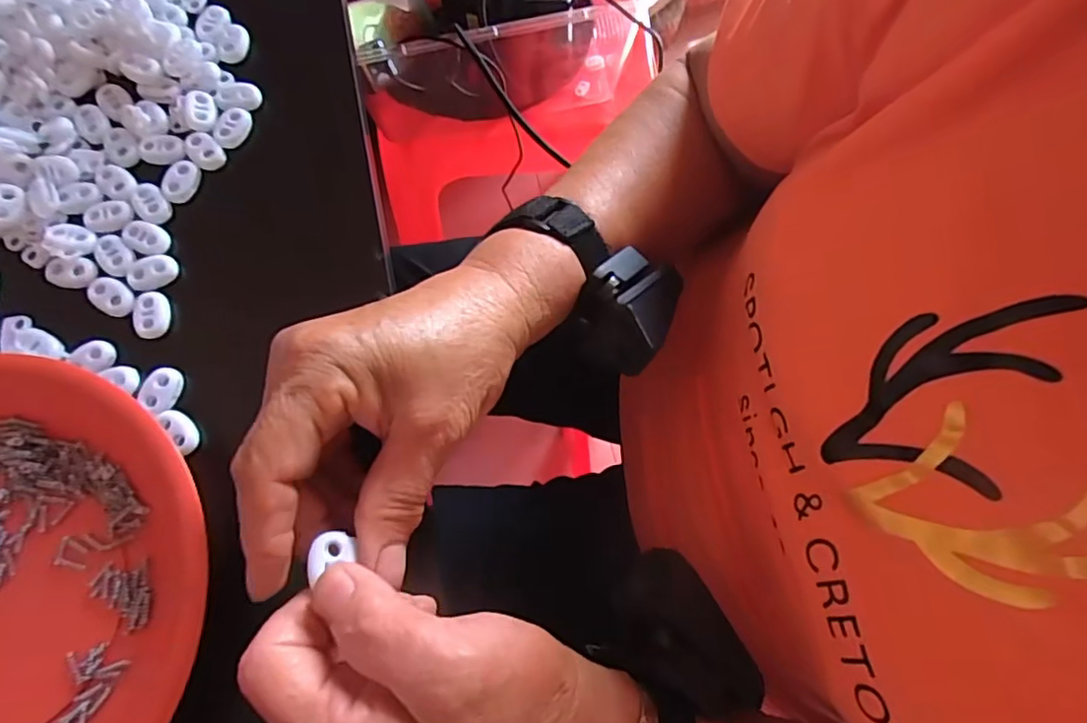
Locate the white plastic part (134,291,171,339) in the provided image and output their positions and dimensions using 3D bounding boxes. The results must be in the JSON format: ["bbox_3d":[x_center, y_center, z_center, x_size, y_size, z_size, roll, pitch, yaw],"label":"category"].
[{"bbox_3d":[-0.182,-0.022,0.279,0.016,0.004,0.022,-15,75,-5],"label":"white plastic part"}]

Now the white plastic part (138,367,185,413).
[{"bbox_3d":[-0.171,0.013,0.270,0.015,0.005,0.020,15,74,4],"label":"white plastic part"}]

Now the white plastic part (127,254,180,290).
[{"bbox_3d":[-0.185,-0.042,0.285,0.022,0.004,0.016,-30,76,-9],"label":"white plastic part"}]

